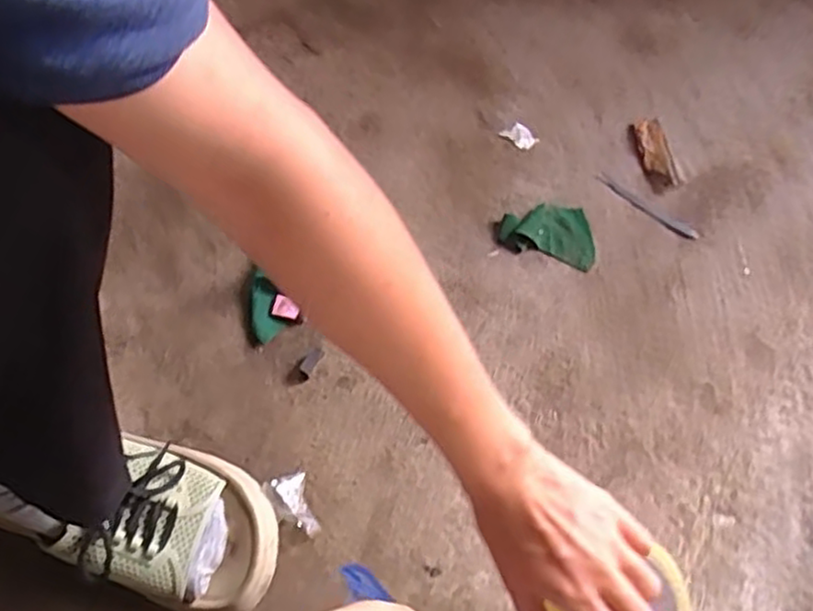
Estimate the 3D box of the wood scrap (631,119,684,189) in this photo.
[{"bbox_3d":[0.249,-0.153,0.692,0.031,0.019,0.082,-8,62,-6],"label":"wood scrap"}]

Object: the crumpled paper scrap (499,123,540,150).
[{"bbox_3d":[0.116,-0.173,0.707,0.036,0.006,0.022,31,65,14],"label":"crumpled paper scrap"}]

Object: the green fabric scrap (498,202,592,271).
[{"bbox_3d":[0.134,-0.070,0.648,0.089,0.012,0.061,18,63,8],"label":"green fabric scrap"}]

